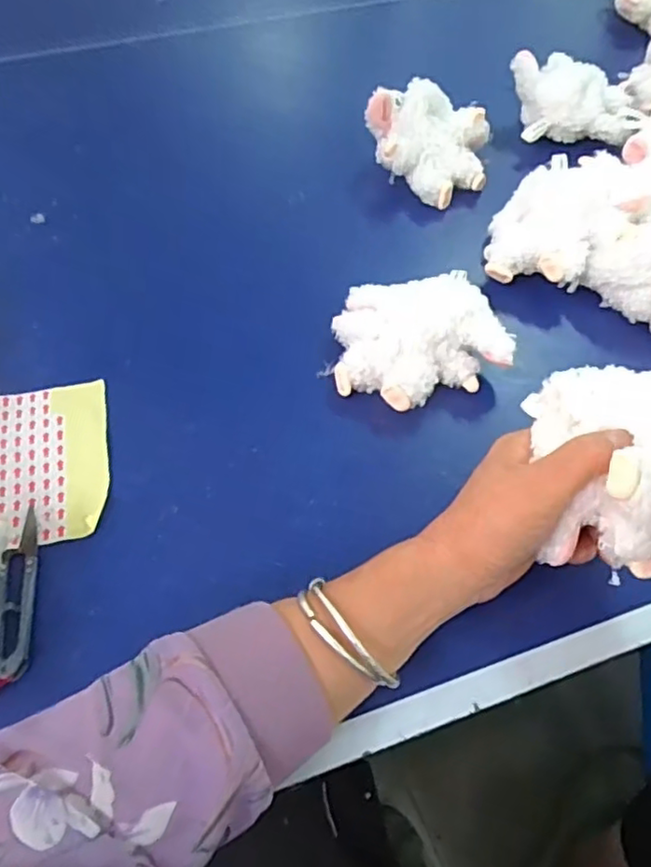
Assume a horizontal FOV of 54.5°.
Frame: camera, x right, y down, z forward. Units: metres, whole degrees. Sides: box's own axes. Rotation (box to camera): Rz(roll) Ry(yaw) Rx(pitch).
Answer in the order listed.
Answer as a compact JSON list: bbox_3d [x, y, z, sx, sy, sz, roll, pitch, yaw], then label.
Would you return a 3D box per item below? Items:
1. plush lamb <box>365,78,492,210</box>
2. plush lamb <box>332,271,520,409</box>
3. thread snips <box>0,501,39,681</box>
[{"bbox_3d":[0.092,-0.265,0.570,0.113,0.057,0.110,2,59,0],"label":"plush lamb"},{"bbox_3d":[0.068,-0.070,0.460,0.119,0.050,0.102,-2,59,-3],"label":"plush lamb"},{"bbox_3d":[-0.184,0.093,0.379,0.021,0.010,0.105,-5,59,-5],"label":"thread snips"}]

